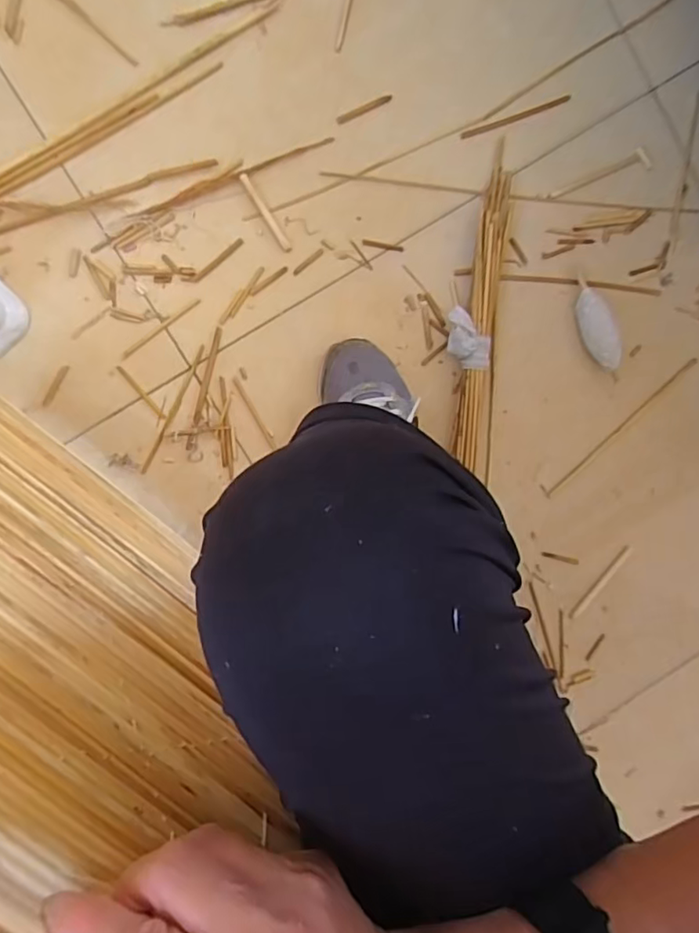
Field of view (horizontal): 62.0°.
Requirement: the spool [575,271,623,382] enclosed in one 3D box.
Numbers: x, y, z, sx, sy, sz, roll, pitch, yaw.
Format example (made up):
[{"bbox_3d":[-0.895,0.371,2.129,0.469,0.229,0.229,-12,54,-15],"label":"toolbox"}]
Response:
[{"bbox_3d":[0.275,-0.154,0.641,0.037,0.033,0.116,-16,96,-3],"label":"spool"}]

